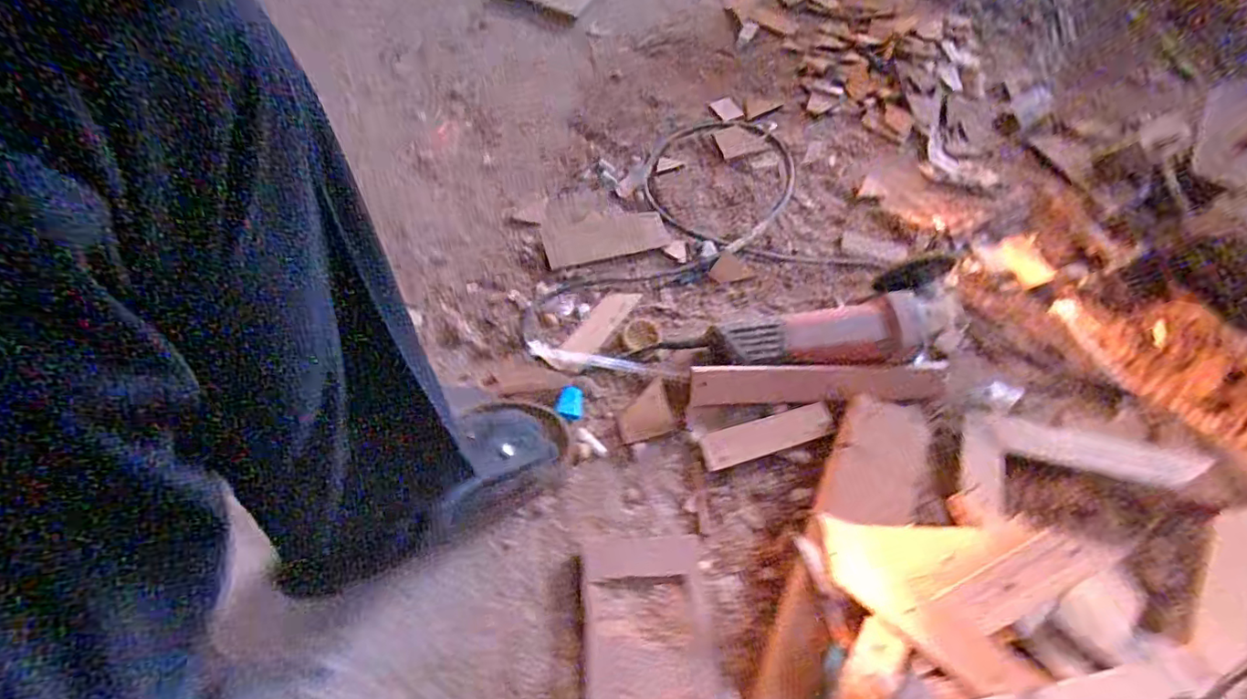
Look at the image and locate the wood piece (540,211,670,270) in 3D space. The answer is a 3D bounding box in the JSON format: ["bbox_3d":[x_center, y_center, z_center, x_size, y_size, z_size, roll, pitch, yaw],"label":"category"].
[{"bbox_3d":[-0.022,-0.137,0.696,0.151,0.014,0.069,-15,64,-9],"label":"wood piece"}]

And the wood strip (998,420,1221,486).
[{"bbox_3d":[0.480,0.100,0.573,0.181,0.018,0.048,11,51,11],"label":"wood strip"}]

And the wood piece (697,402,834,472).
[{"bbox_3d":[0.145,0.087,0.566,0.136,0.013,0.035,-13,64,-8],"label":"wood piece"}]

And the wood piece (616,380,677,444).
[{"bbox_3d":[0.020,0.065,0.575,0.055,0.009,0.052,-15,64,-9],"label":"wood piece"}]

